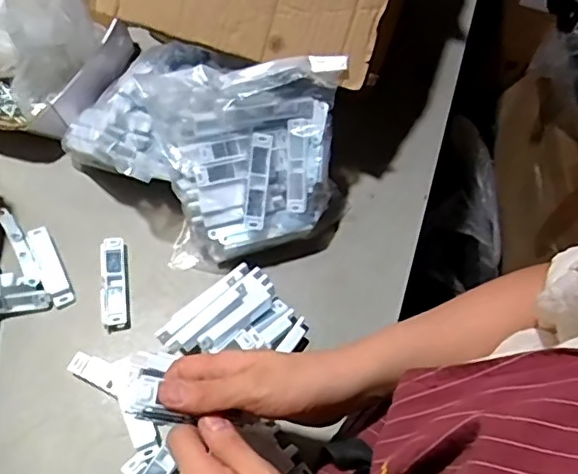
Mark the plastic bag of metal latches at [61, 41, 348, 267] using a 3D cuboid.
[{"bbox_3d":[-0.096,-0.095,0.610,0.287,0.146,0.185,17,65,5],"label":"plastic bag of metal latches"}]

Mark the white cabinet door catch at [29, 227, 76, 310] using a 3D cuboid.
[{"bbox_3d":[-0.251,0.029,0.612,0.024,0.005,0.096,-25,68,-15],"label":"white cabinet door catch"}]

